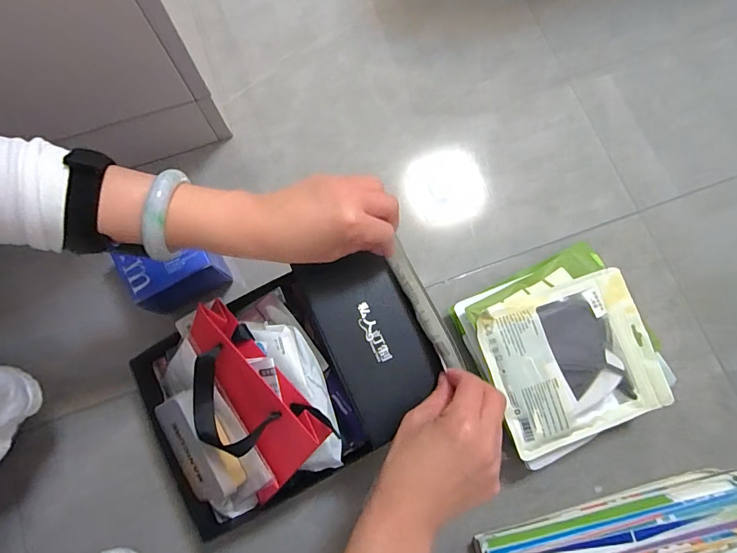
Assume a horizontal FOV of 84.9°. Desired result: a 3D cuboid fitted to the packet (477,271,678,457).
[{"bbox_3d":[0.216,0.086,0.427,0.181,0.029,0.151,-17,79,-6],"label":"packet"}]

